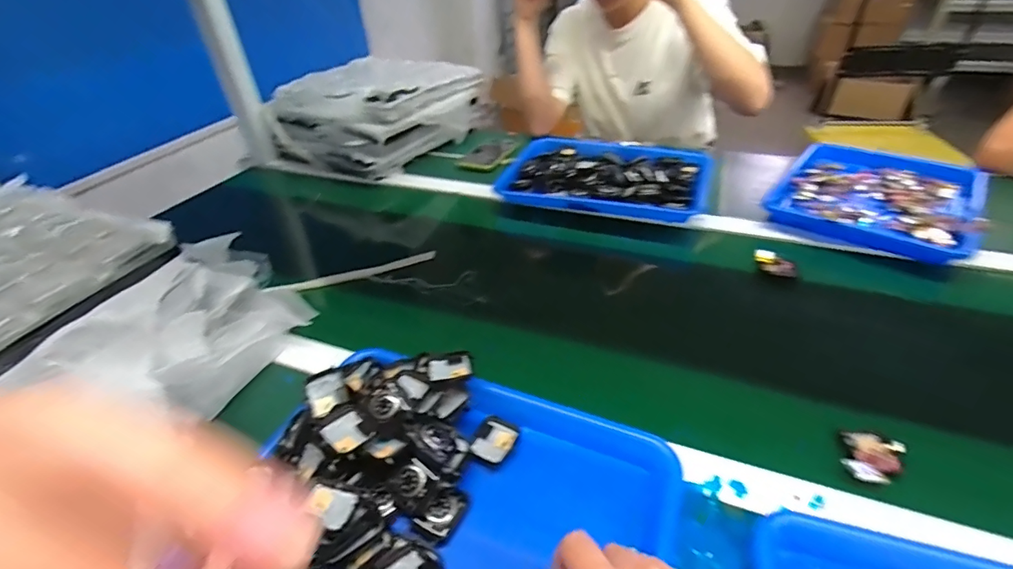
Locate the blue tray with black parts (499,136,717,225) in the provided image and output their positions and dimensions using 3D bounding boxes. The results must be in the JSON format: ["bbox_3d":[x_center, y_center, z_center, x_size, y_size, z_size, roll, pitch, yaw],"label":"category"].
[{"bbox_3d":[0.169,-0.194,0.794,0.326,0.040,0.245,10,40,18],"label":"blue tray with black parts"}]

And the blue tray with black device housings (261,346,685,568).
[{"bbox_3d":[-0.049,0.171,0.354,0.314,0.060,0.245,15,41,23],"label":"blue tray with black device housings"}]

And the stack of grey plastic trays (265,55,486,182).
[{"bbox_3d":[-0.264,-0.373,1.003,0.270,0.147,0.394,22,45,30],"label":"stack of grey plastic trays"}]

